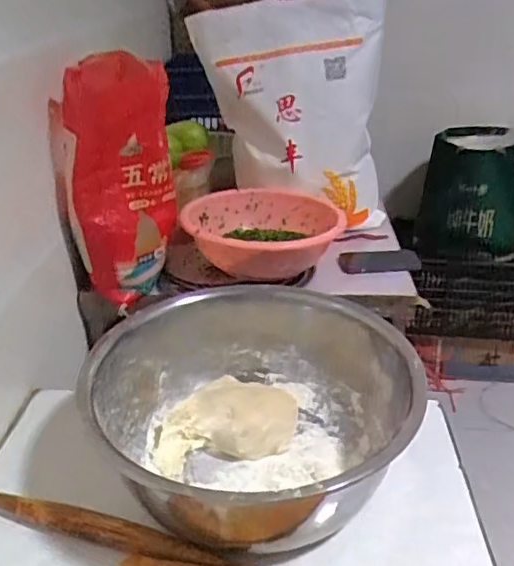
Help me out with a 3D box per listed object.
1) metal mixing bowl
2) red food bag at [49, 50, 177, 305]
[{"bbox_3d":[0.000,0.161,0.740,0.367,0.163,0.379,-1,29,1],"label":"metal mixing bowl"},{"bbox_3d":[-0.241,-0.189,1.066,0.142,0.374,0.195,12,32,22],"label":"red food bag"}]

